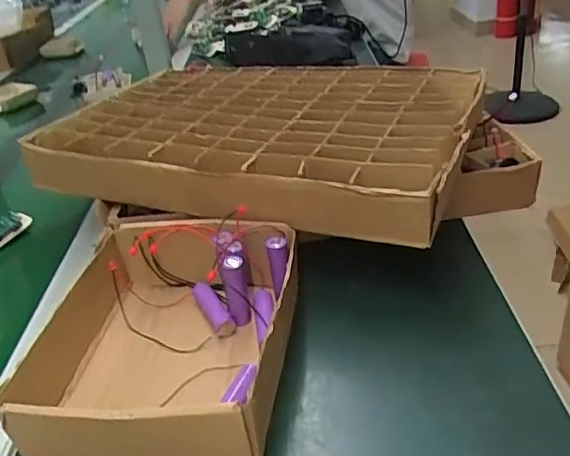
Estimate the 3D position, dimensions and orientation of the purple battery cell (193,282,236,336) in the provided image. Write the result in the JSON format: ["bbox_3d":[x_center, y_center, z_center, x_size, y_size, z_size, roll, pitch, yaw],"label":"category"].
[{"bbox_3d":[-0.067,0.071,0.530,0.017,0.021,0.069,-20,34,-22],"label":"purple battery cell"}]

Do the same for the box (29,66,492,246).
[{"bbox_3d":[-0.026,-0.114,0.666,0.456,0.061,0.314,9,35,25],"label":"box"}]

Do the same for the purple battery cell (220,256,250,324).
[{"bbox_3d":[-0.043,0.055,0.511,0.020,0.069,0.019,-7,31,-3],"label":"purple battery cell"}]

